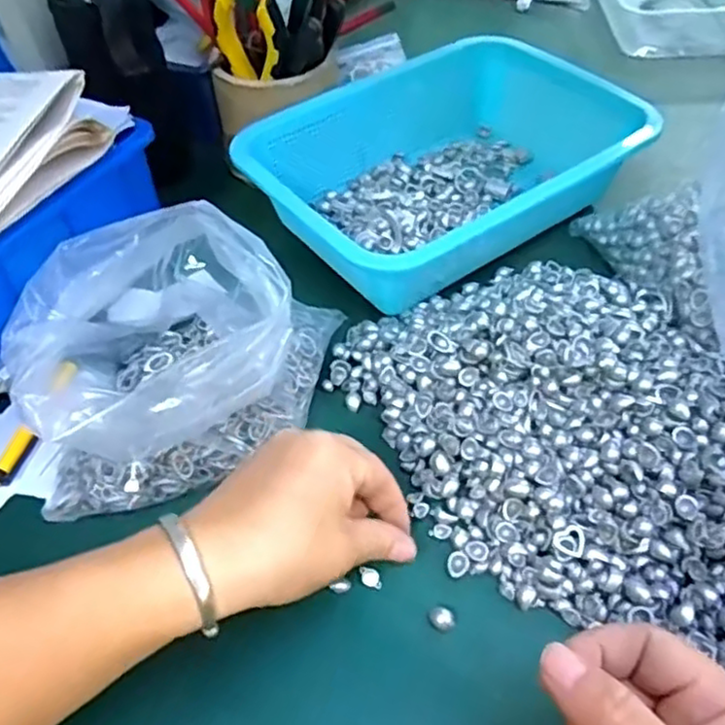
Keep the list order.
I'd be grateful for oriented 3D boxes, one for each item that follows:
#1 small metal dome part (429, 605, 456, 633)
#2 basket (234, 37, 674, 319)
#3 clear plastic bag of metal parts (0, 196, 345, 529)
[{"bbox_3d":[0.038,0.121,0.325,0.011,0.004,0.012,-2,48,3],"label":"small metal dome part"},{"bbox_3d":[0.060,-0.143,0.504,0.256,0.071,0.187,-34,54,-23],"label":"basket"},{"bbox_3d":[-0.099,-0.011,0.379,0.182,0.102,0.115,-18,50,-12],"label":"clear plastic bag of metal parts"}]

